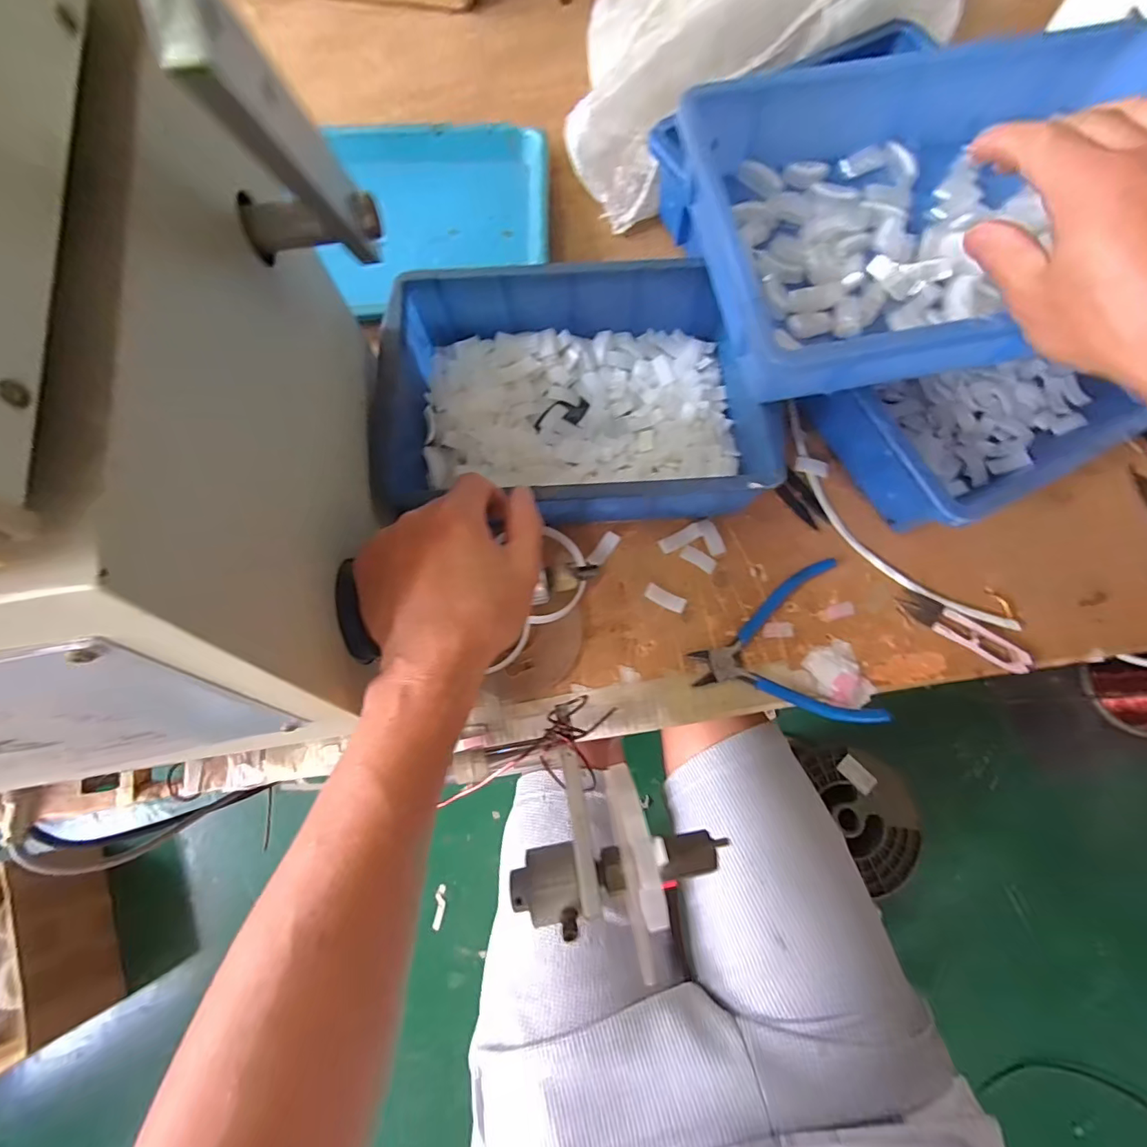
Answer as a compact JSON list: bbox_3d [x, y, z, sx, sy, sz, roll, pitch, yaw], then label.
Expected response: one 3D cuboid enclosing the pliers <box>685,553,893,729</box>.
[{"bbox_3d":[0.160,0.063,0.383,0.132,0.013,0.126,-12,74,-2],"label":"pliers"}]

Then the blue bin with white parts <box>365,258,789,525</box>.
[{"bbox_3d":[-0.001,-0.143,0.406,0.292,0.078,0.197,-1,74,1],"label":"blue bin with white parts"}]

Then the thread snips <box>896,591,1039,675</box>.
[{"bbox_3d":[0.309,0.044,0.387,0.099,0.012,0.024,33,79,8],"label":"thread snips"}]

